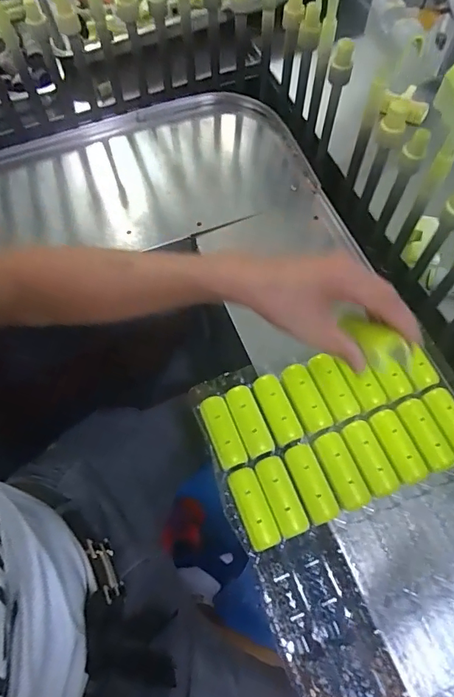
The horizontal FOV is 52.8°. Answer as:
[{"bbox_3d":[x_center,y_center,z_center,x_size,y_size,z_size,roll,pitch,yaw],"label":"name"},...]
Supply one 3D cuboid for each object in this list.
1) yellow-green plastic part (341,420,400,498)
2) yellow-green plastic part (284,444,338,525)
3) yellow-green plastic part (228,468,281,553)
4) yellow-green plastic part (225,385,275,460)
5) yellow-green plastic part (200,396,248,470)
[{"bbox_3d":[0.144,0.113,0.468,0.030,0.024,0.076,-19,65,-9],"label":"yellow-green plastic part"},{"bbox_3d":[0.082,0.133,0.453,0.027,0.011,0.076,-20,66,-9],"label":"yellow-green plastic part"},{"bbox_3d":[0.025,0.156,0.446,0.028,0.015,0.076,-20,66,-9],"label":"yellow-green plastic part"},{"bbox_3d":[0.022,0.076,0.484,0.029,0.011,0.076,-18,65,-8],"label":"yellow-green plastic part"},{"bbox_3d":[-0.005,0.087,0.480,0.027,0.010,0.076,-20,66,-9],"label":"yellow-green plastic part"}]

